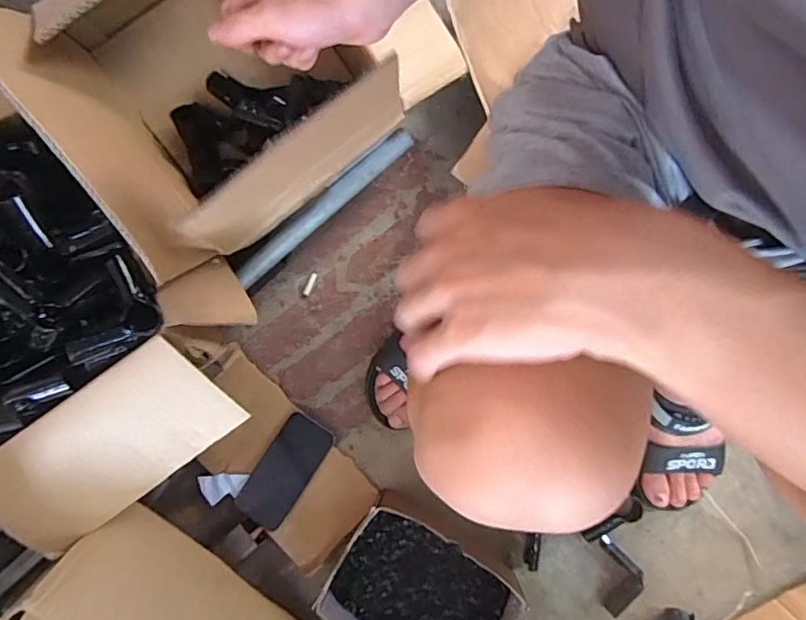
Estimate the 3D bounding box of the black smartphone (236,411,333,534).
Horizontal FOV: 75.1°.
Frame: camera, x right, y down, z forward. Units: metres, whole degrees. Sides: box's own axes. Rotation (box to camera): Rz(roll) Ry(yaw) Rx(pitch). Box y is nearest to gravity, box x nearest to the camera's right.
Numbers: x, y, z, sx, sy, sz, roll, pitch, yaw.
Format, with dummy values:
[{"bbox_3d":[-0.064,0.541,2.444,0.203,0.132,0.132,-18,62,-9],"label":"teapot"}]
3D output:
[{"bbox_3d":[-0.156,0.213,0.693,0.070,0.007,0.143,33,80,7],"label":"black smartphone"}]

